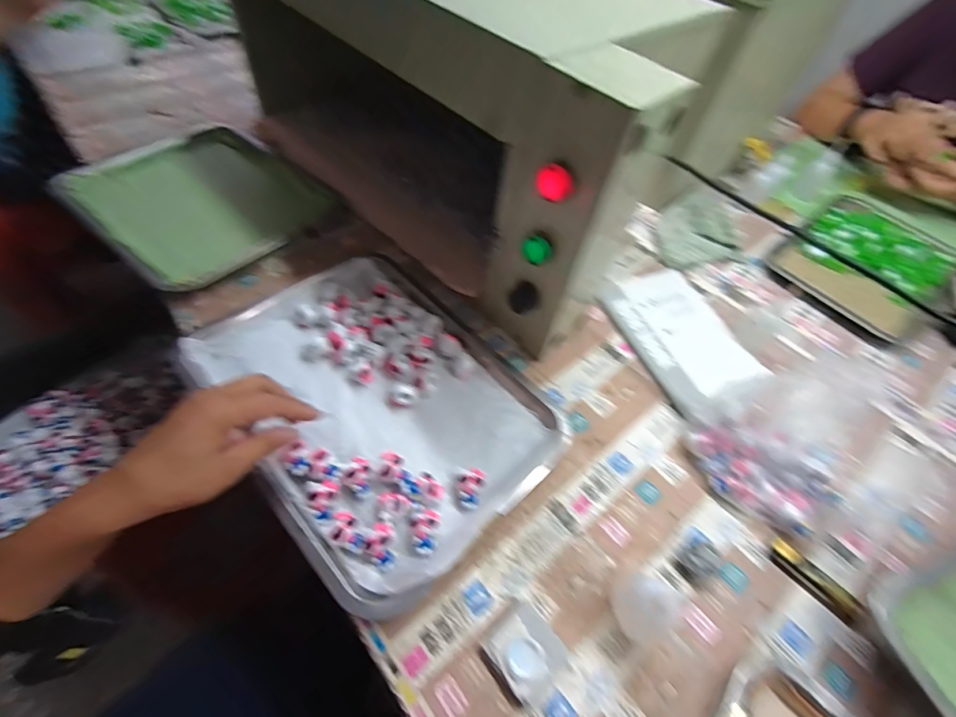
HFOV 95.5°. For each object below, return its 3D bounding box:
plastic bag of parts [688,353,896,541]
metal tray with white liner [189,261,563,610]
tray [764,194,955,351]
[{"bbox_3d":[0.305,0.071,0.418,0.152,0.093,0.138,-28,62,-24],"label":"plastic bag of parts"},{"bbox_3d":[-0.102,0.033,0.453,0.271,0.033,0.353,-35,65,-27],"label":"metal tray with white liner"},{"bbox_3d":[0.597,-0.151,0.659,0.277,0.028,0.205,-33,64,-26],"label":"tray"}]

